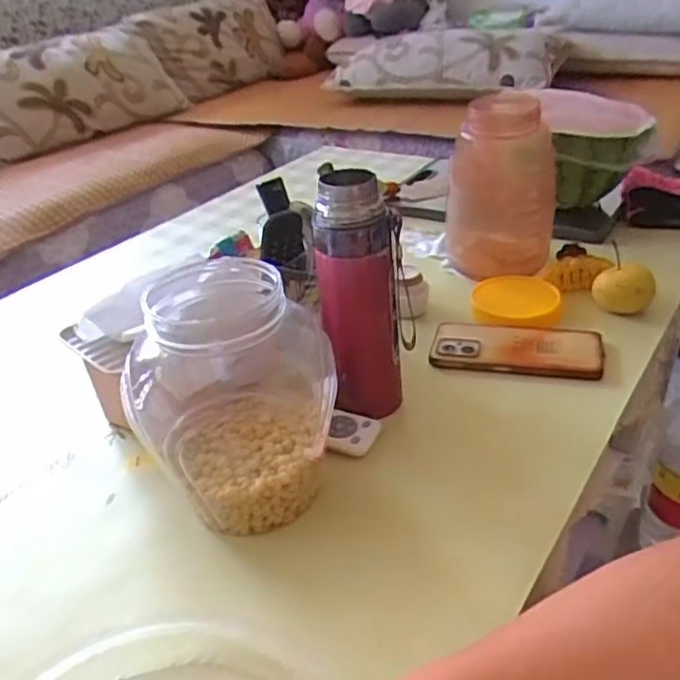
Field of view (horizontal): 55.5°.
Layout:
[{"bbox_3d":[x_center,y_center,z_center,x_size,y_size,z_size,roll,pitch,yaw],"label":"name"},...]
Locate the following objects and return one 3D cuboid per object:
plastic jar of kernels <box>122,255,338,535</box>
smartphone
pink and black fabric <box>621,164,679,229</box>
[{"bbox_3d":[-0.073,0.045,0.481,0.137,0.179,0.118,-8,31,-5],"label":"plastic jar of kernels"},{"bbox_3d":[0.176,0.009,0.651,0.162,0.016,0.075,5,33,16],"label":"smartphone"},{"bbox_3d":[0.491,-0.200,0.913,0.166,0.049,0.150,7,33,19],"label":"pink and black fabric"}]

